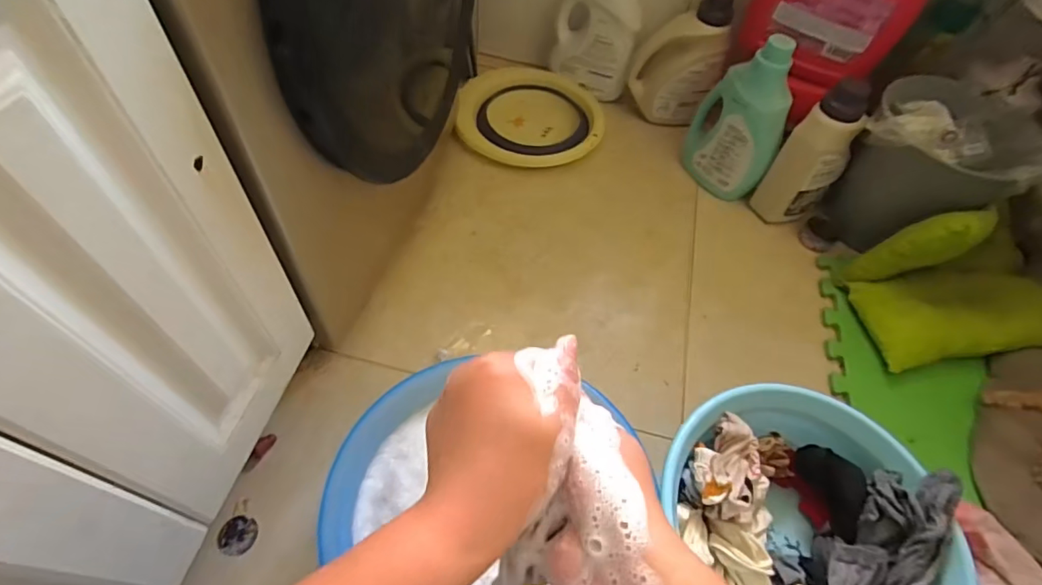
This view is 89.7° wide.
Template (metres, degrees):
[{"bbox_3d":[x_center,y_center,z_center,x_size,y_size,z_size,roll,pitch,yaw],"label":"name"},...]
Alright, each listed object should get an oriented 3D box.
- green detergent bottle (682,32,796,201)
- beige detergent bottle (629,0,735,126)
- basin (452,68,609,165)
[{"bbox_3d":[0.405,-0.318,0.965,0.163,0.280,0.089,28,58,13],"label":"green detergent bottle"},{"bbox_3d":[0.325,-0.478,1.077,0.175,0.245,0.098,10,56,1],"label":"beige detergent bottle"},{"bbox_3d":[0.020,-0.381,1.115,0.302,0.058,0.277,1,57,-5],"label":"basin"}]

